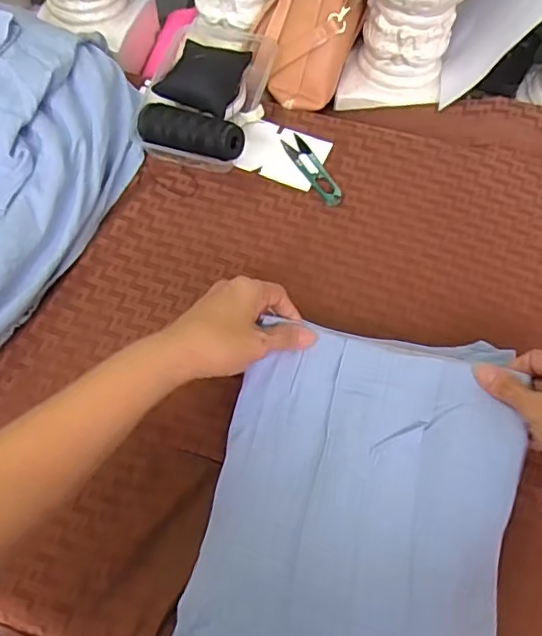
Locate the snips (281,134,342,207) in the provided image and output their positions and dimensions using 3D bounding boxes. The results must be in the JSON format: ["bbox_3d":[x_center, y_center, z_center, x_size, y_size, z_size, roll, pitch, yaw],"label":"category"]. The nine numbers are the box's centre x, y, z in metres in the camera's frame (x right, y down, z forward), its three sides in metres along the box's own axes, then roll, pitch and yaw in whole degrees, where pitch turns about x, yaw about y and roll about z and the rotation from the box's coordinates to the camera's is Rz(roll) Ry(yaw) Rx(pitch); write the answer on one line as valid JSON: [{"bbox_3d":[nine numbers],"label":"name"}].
[{"bbox_3d":[0.043,-0.157,0.609,0.025,0.004,0.102,-23,62,-14],"label":"snips"}]

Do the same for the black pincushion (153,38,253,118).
[{"bbox_3d":[-0.073,-0.268,0.627,0.080,0.033,0.081,21,61,11],"label":"black pincushion"}]

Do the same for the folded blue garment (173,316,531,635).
[{"bbox_3d":[0.069,0.120,0.422,0.211,0.033,0.270,13,61,7],"label":"folded blue garment"}]

